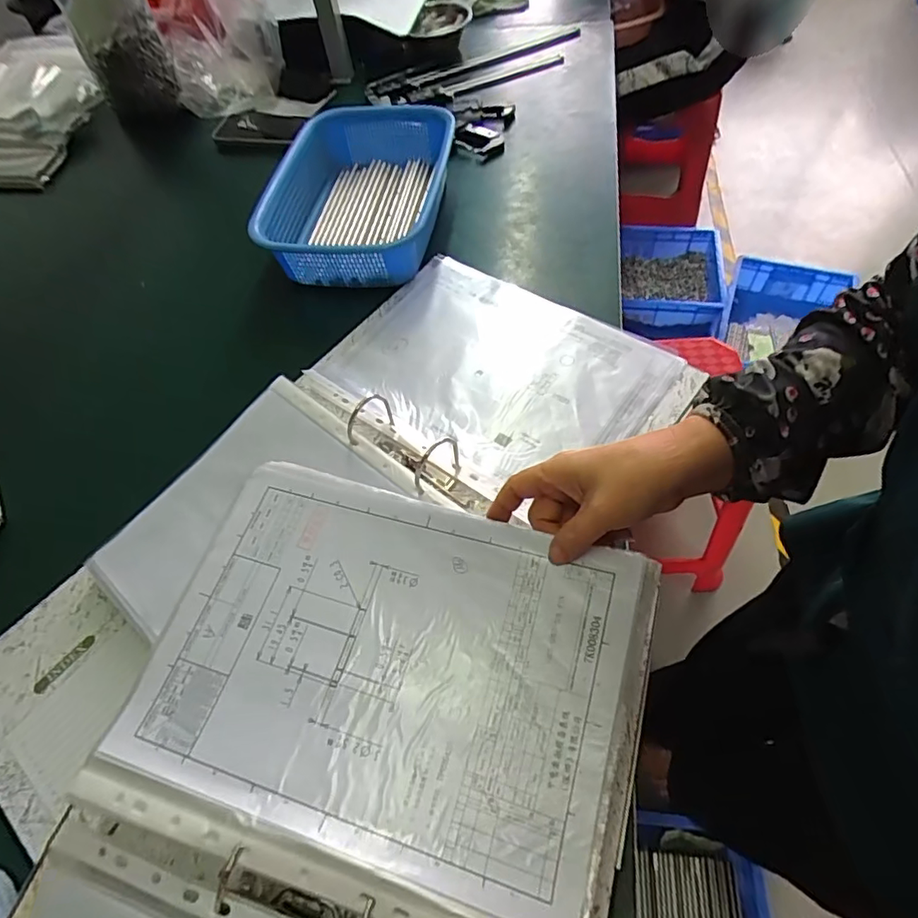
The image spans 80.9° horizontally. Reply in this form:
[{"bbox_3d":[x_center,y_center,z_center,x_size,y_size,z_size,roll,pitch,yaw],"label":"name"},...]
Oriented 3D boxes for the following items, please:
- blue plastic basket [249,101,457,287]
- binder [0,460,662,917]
[{"bbox_3d":[-0.122,-0.324,0.670,0.209,0.082,0.281,1,57,10],"label":"blue plastic basket"},{"bbox_3d":[-0.110,0.290,0.271,0.334,0.075,0.586,13,59,13],"label":"binder"}]

